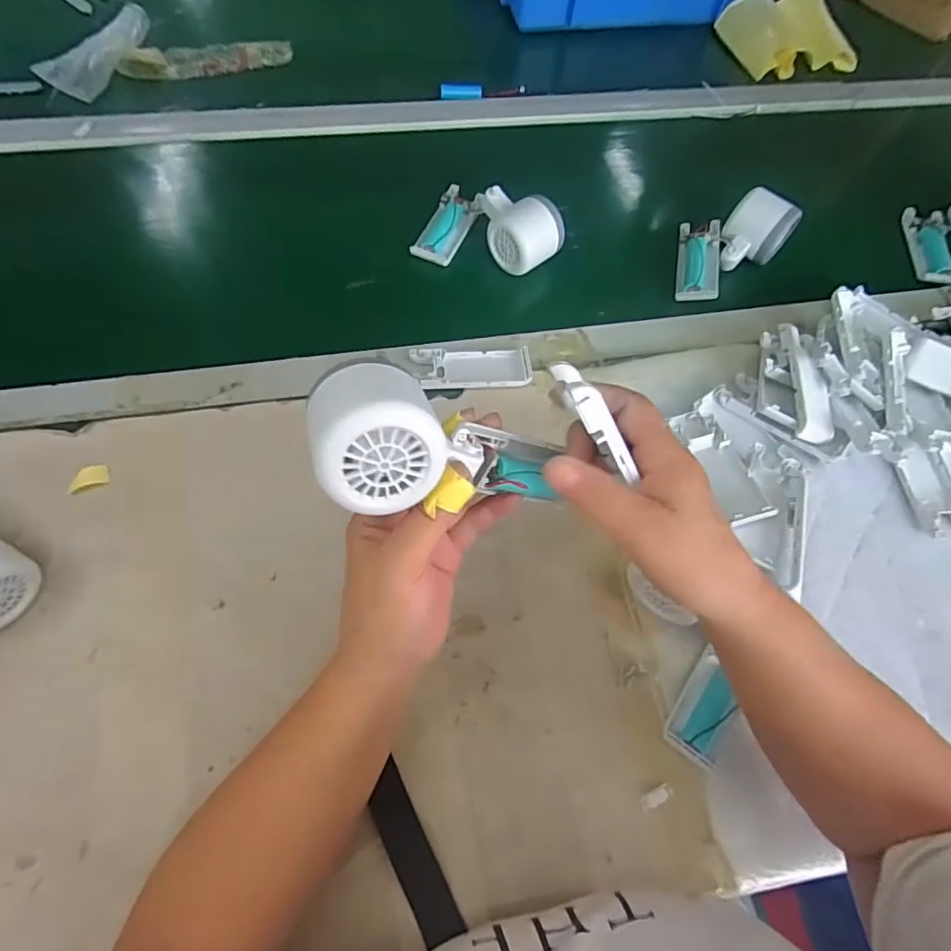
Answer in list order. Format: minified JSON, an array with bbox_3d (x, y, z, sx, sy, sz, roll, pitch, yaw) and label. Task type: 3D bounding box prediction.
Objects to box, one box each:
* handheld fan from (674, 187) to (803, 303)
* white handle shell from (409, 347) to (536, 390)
[{"bbox_3d":[0.243,-0.228,0.555,0.128,0.063,0.077,-36,72,-17],"label":"handheld fan"},{"bbox_3d":[-0.002,-0.095,0.495,0.102,0.012,0.042,-4,66,-5],"label":"white handle shell"}]

